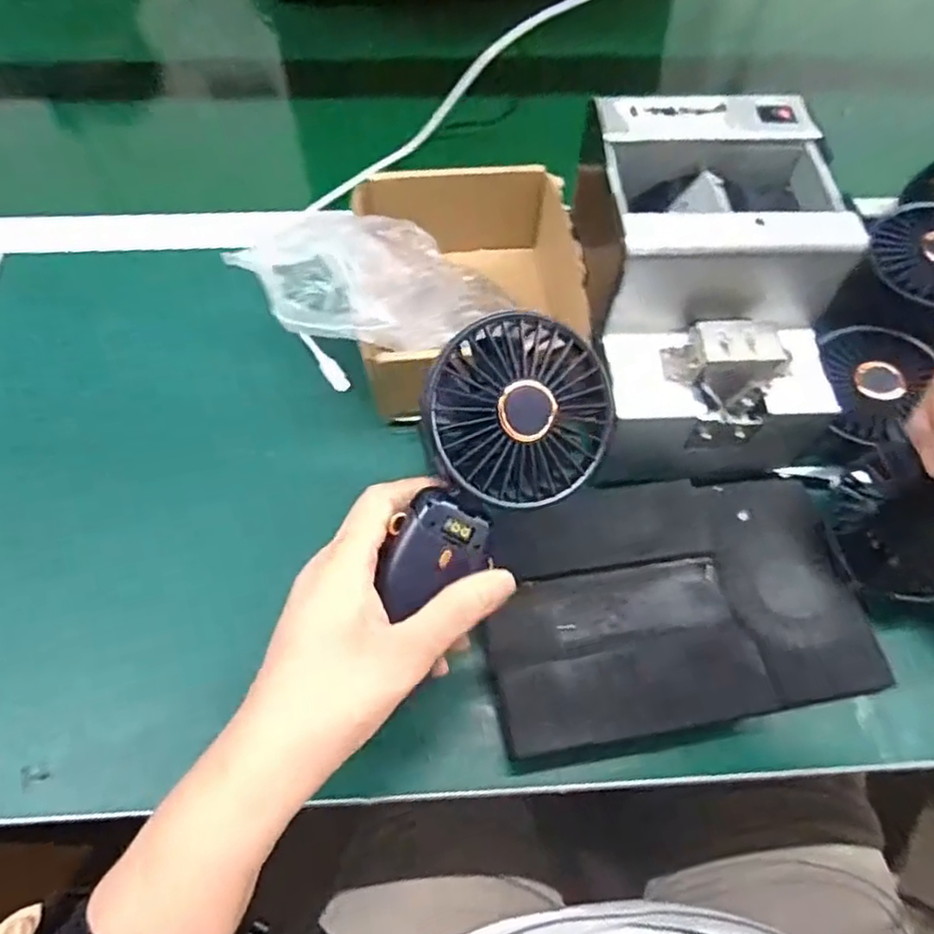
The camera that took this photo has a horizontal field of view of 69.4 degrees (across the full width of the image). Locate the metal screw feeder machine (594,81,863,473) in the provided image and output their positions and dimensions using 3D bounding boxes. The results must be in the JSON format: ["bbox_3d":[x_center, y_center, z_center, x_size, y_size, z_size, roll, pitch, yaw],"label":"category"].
[{"bbox_3d":[0.140,-0.098,0.403,0.123,0.144,0.177,-1,59,-1],"label":"metal screw feeder machine"}]

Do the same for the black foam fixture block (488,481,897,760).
[{"bbox_3d":[0.116,0.073,0.376,0.208,0.021,0.132,-7,60,-5],"label":"black foam fixture block"}]

